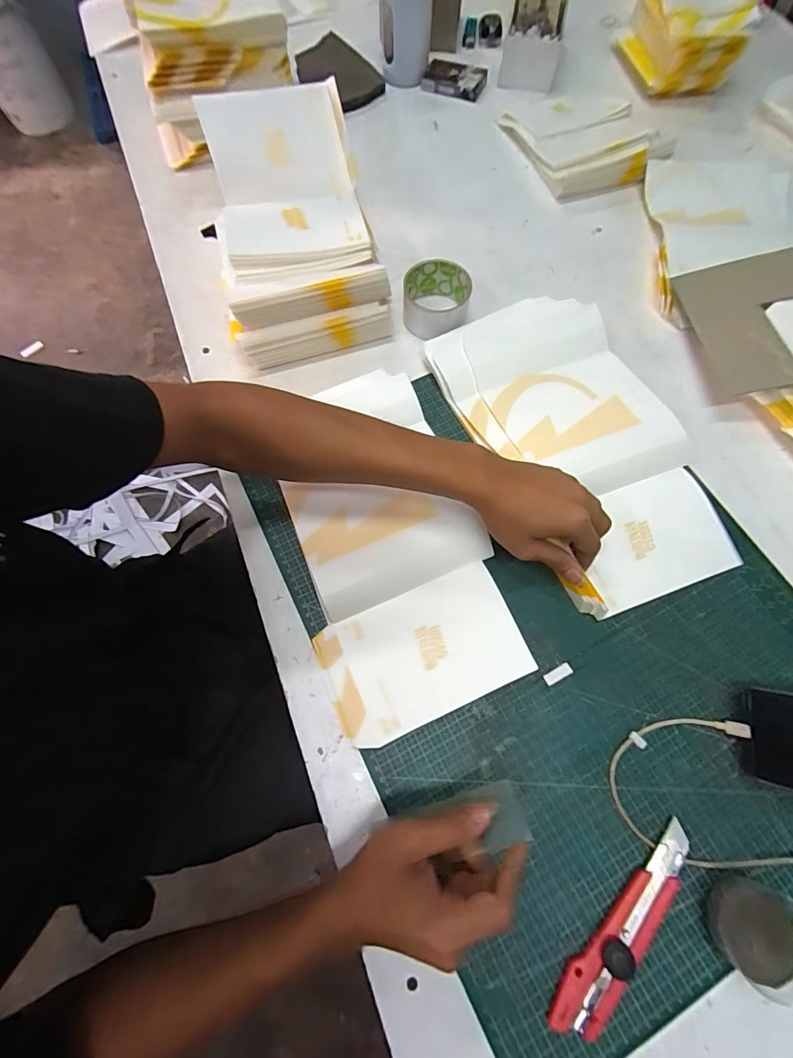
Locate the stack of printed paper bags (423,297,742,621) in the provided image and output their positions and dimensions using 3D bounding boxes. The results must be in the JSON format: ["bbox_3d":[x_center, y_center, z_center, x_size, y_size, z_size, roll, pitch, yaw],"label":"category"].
[{"bbox_3d":[0.199,-0.103,0.447,0.204,0.027,0.364,-22,72,-9],"label":"stack of printed paper bags"}]

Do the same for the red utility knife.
[{"bbox_3d":[0.176,0.303,0.308,0.028,0.017,0.165,43,75,13],"label":"red utility knife"}]

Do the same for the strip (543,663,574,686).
[{"bbox_3d":[0.151,0.135,0.378,0.028,0.004,0.011,-24,72,-10],"label":"strip"}]

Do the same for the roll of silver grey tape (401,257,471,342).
[{"bbox_3d":[0.049,-0.281,0.503,0.080,0.048,0.082,0,70,-1],"label":"roll of silver grey tape"}]

